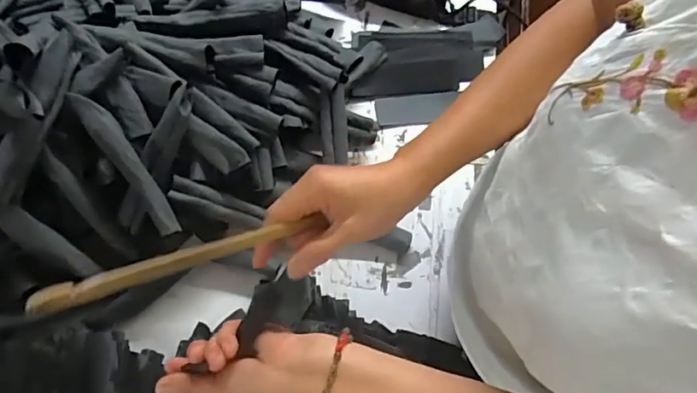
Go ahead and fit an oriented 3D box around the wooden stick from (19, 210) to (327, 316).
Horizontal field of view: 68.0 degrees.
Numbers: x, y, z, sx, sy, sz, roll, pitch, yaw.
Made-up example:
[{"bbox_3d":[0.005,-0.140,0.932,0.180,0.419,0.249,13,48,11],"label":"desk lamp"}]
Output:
[{"bbox_3d":[-0.103,0.039,0.343,0.197,0.012,0.011,-16,66,-47],"label":"wooden stick"}]

